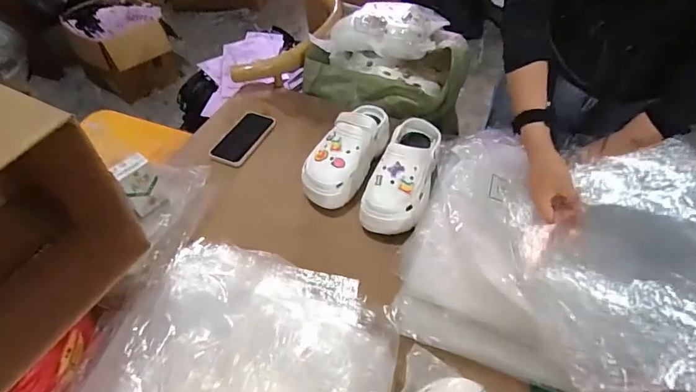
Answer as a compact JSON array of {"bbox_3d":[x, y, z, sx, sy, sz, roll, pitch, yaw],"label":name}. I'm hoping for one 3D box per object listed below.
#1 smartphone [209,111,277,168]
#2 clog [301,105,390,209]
[{"bbox_3d":[-0.231,-0.128,0.967,0.084,0.016,0.166,17,53,17],"label":"smartphone"},{"bbox_3d":[0.004,-0.097,0.855,0.105,0.097,0.246,25,56,22],"label":"clog"}]

